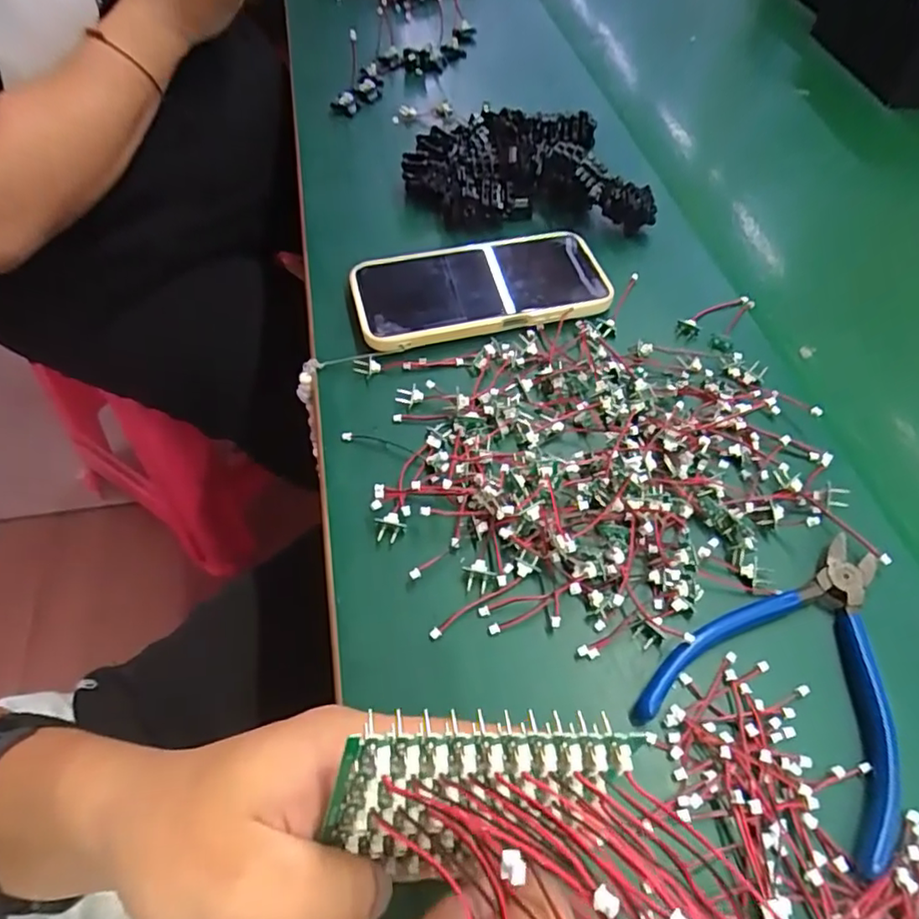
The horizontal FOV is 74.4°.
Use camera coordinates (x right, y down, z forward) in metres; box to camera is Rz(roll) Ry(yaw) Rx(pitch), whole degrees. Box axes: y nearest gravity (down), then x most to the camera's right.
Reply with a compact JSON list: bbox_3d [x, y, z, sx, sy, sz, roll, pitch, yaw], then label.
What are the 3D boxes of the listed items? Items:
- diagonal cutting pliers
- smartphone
[{"bbox_3d":[0.160,0.091,0.277,0.103,0.009,0.134,33,62,21],"label":"diagonal cutting pliers"},{"bbox_3d":[0.013,-0.121,0.410,0.169,0.011,0.084,-13,56,-7],"label":"smartphone"}]

